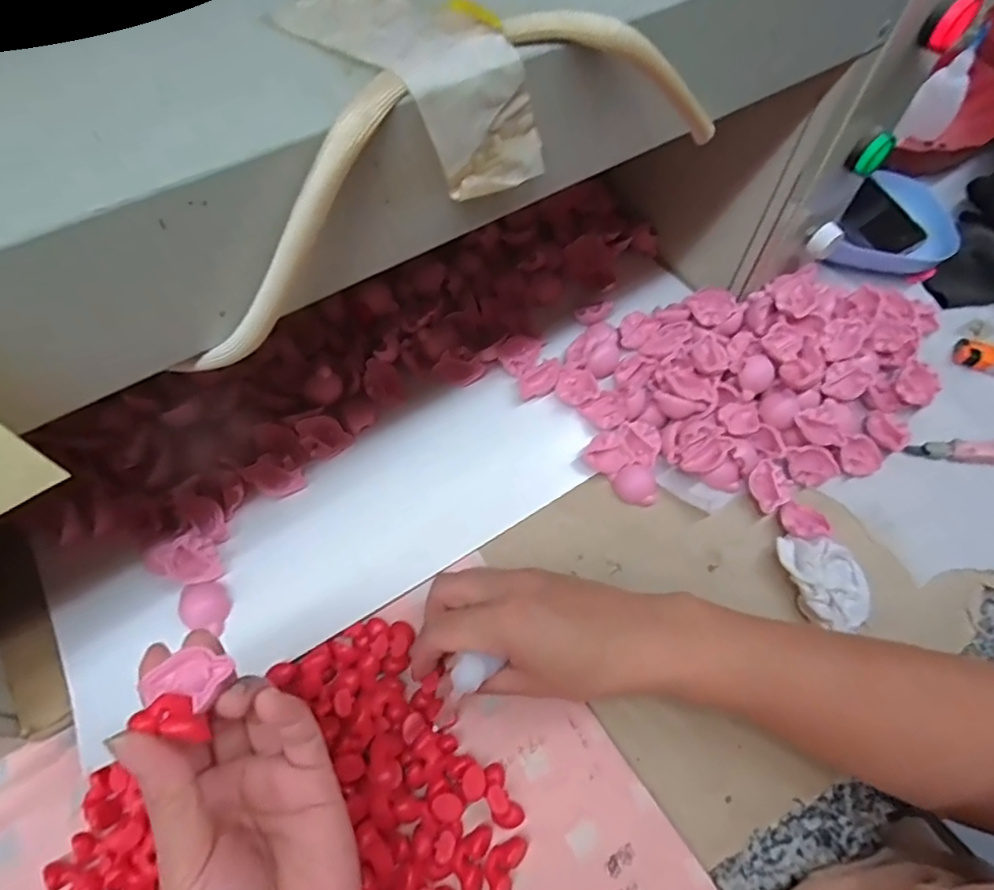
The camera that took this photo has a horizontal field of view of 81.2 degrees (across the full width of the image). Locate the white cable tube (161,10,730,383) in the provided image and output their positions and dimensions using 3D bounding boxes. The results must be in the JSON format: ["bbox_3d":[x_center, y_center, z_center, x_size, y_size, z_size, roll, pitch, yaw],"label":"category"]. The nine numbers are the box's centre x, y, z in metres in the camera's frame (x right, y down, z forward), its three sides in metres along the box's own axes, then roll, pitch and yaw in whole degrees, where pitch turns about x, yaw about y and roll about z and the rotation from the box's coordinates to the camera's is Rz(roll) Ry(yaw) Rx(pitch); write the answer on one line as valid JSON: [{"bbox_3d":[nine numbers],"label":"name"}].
[{"bbox_3d":[-0.011,-0.101,0.205,0.228,0.068,0.024,-30,65,-17],"label":"white cable tube"}]

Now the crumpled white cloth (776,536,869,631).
[{"bbox_3d":[0.215,0.086,0.378,0.047,0.015,0.064,-21,62,-13],"label":"crumpled white cloth"}]

